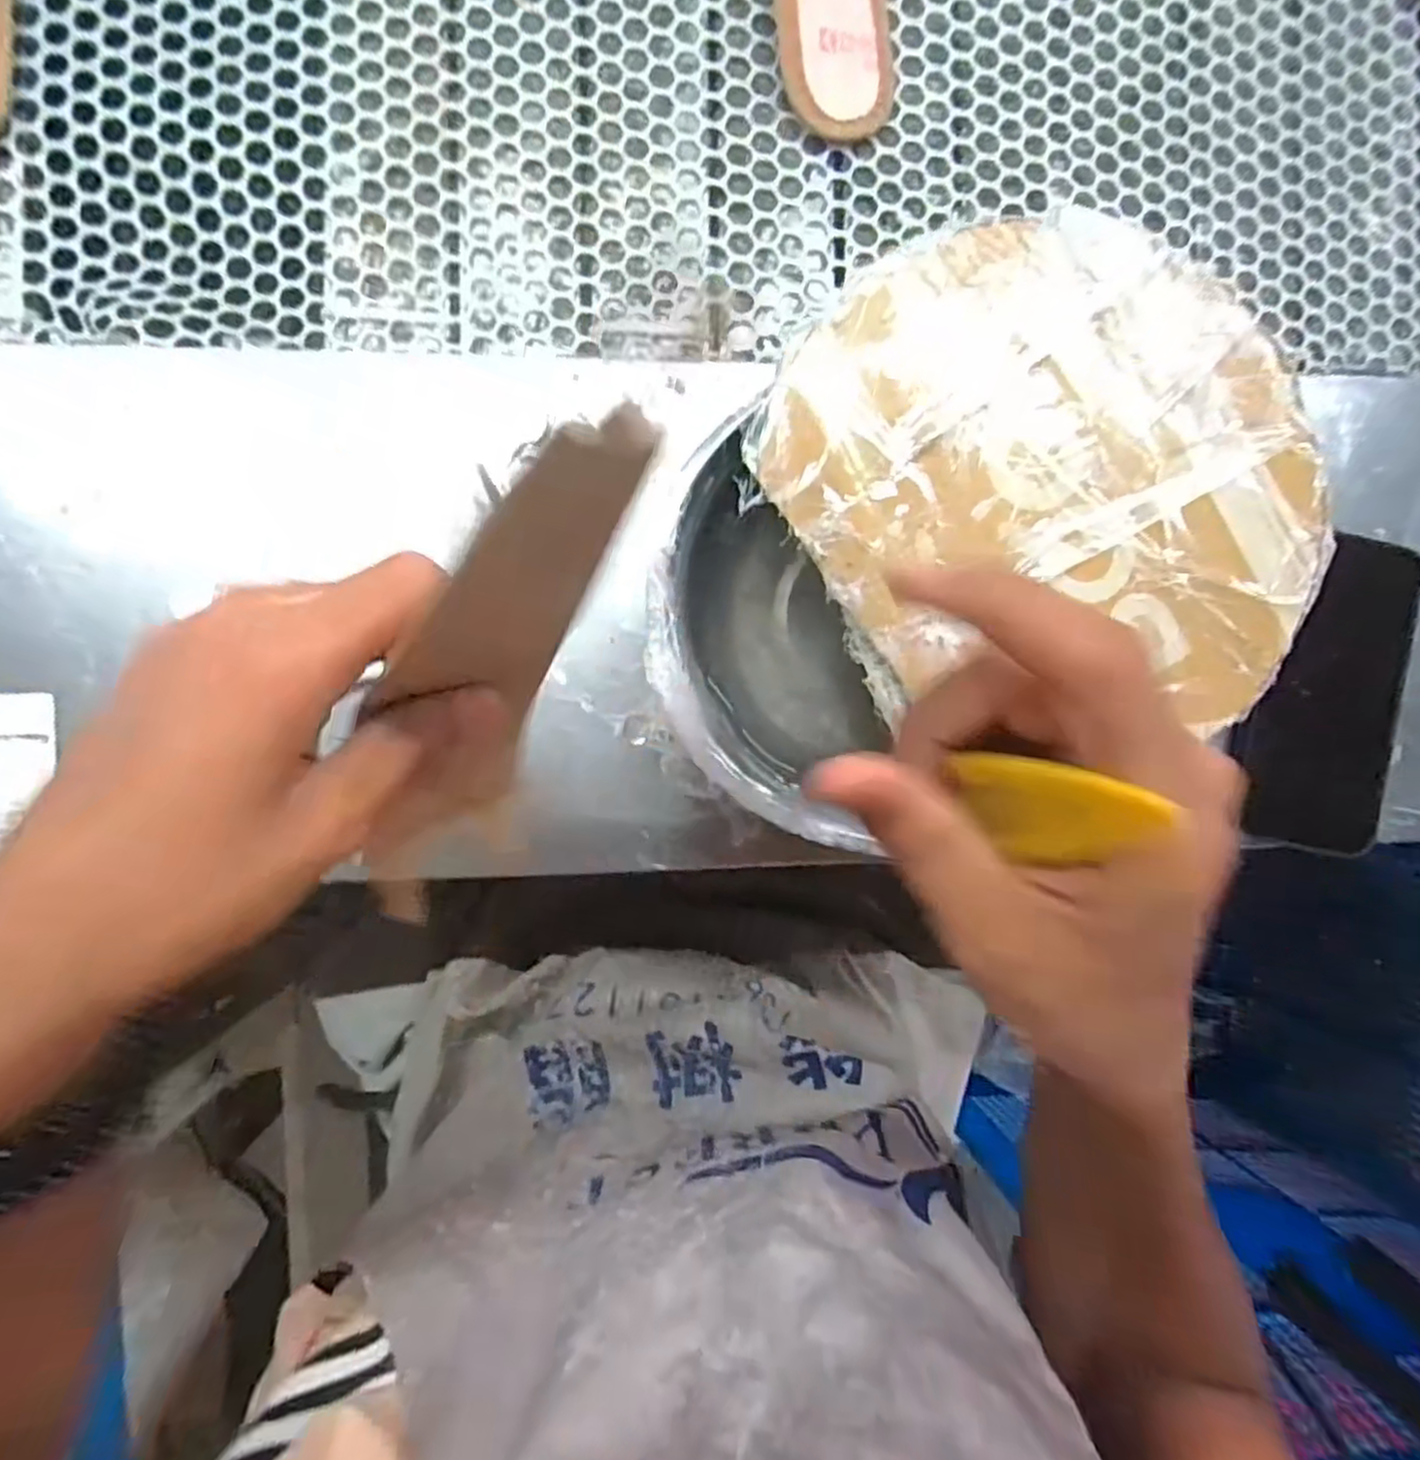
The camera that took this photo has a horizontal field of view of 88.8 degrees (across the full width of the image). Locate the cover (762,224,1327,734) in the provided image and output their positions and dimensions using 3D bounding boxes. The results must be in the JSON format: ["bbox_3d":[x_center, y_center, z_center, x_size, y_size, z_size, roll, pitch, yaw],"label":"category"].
[{"bbox_3d":[0.137,-0.096,0.289,0.201,0.008,0.209,-25,91,-4],"label":"cover"}]

